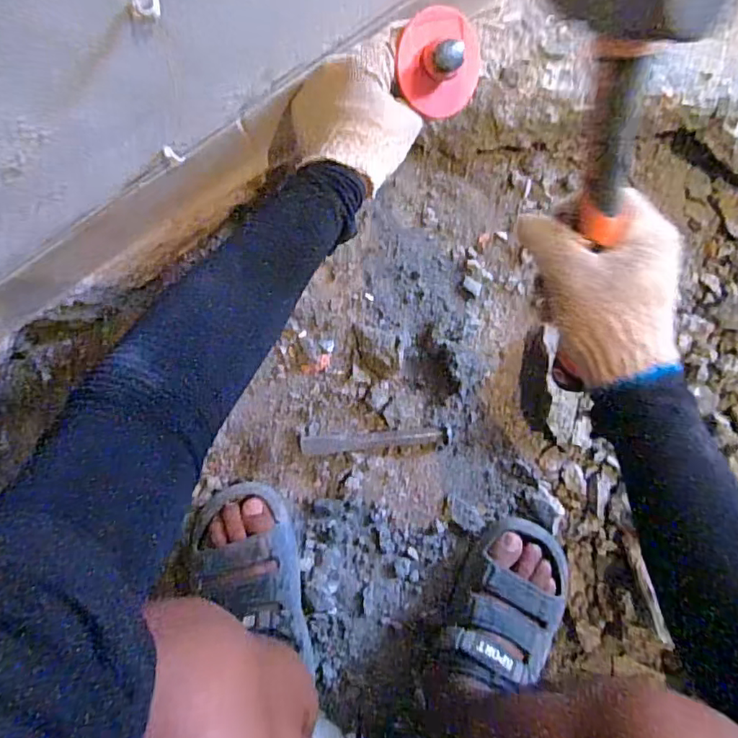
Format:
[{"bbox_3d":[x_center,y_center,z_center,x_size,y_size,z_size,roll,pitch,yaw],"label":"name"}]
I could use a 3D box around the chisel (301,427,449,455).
[{"bbox_3d":[0.007,0.082,0.635,0.165,0.010,0.022,-4,93,-2],"label":"chisel"}]

